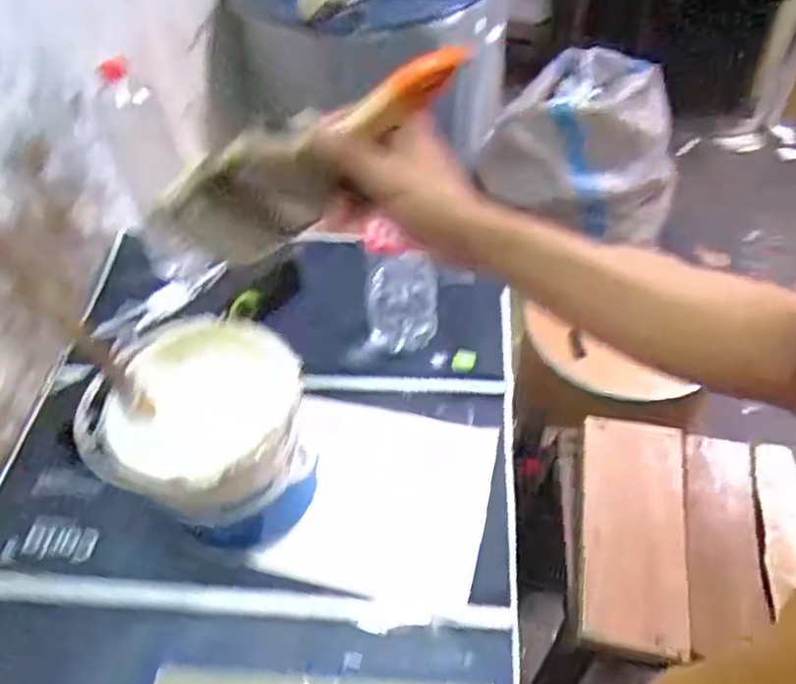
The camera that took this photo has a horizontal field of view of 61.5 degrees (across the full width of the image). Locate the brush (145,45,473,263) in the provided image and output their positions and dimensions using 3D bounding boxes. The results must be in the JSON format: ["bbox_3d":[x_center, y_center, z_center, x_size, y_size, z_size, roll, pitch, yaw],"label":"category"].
[{"bbox_3d":[-0.056,-0.123,0.441,0.220,0.081,0.019,-30,50,12],"label":"brush"}]

